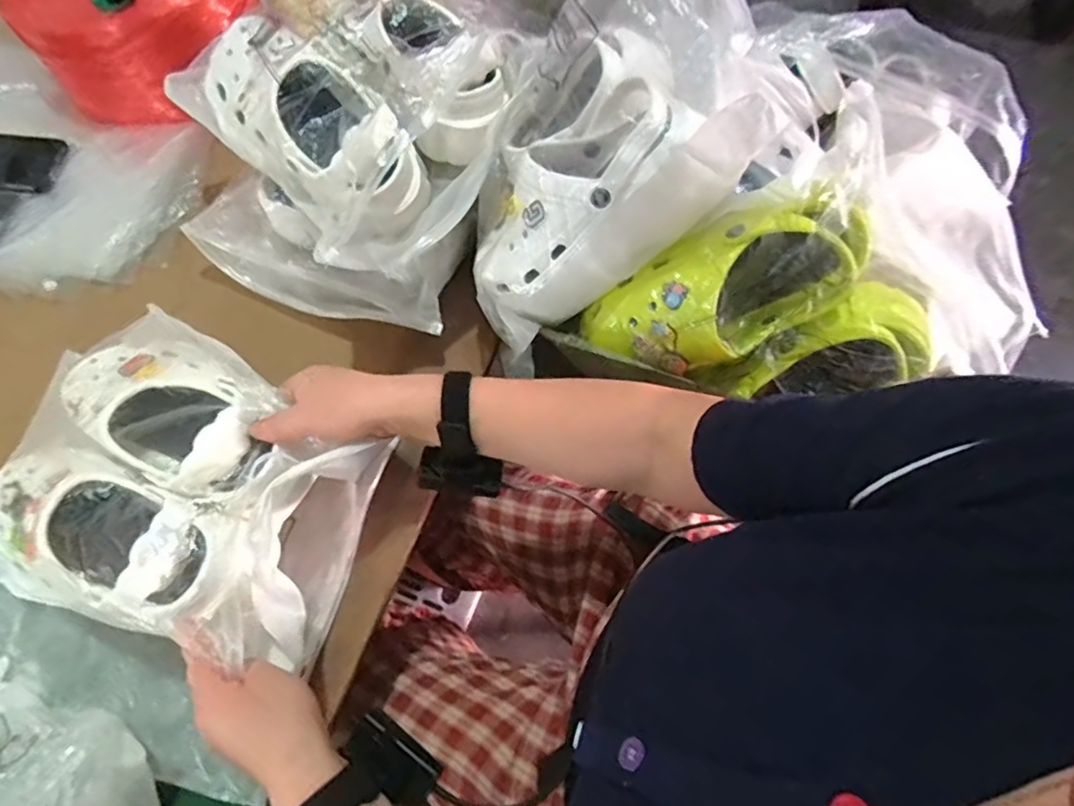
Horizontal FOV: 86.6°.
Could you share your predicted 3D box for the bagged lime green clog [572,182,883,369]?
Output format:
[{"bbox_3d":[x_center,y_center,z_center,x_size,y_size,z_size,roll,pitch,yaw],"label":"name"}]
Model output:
[{"bbox_3d":[0.153,-0.092,0.484,0.230,0.077,0.101,-22,62,26],"label":"bagged lime green clog"}]

